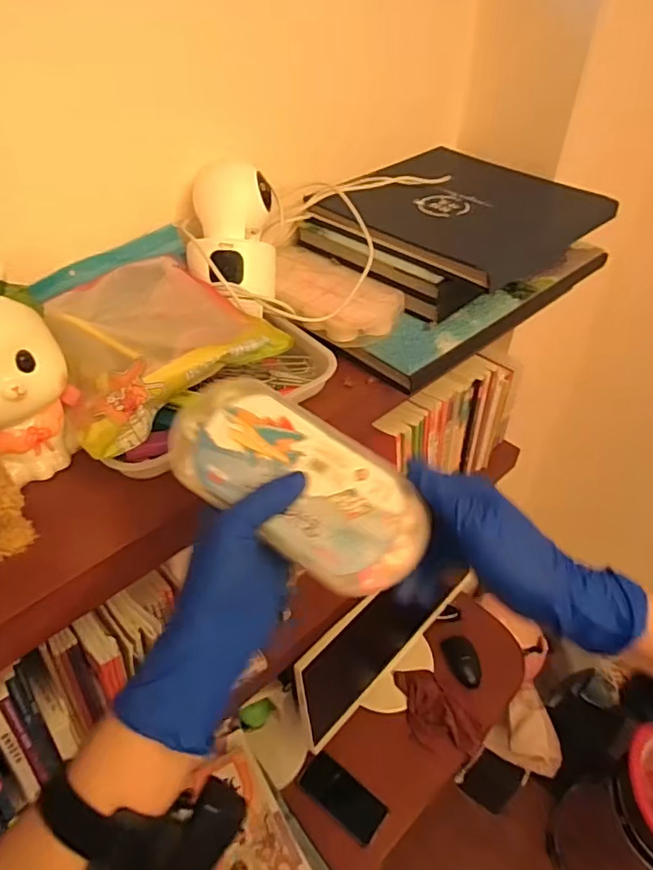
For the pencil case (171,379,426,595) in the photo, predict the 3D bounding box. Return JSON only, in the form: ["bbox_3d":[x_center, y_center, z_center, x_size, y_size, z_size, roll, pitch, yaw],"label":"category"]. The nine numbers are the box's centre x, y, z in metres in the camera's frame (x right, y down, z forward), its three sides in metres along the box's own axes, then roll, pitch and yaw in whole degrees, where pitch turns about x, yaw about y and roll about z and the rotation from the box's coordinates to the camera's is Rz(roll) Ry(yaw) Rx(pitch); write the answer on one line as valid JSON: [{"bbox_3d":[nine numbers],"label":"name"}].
[{"bbox_3d":[-0.019,0.031,0.360,0.168,0.034,0.081,34,73,9],"label":"pencil case"}]

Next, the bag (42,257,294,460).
[{"bbox_3d":[-0.148,-0.080,0.463,0.172,0.060,0.143,-35,53,-30],"label":"bag"}]

